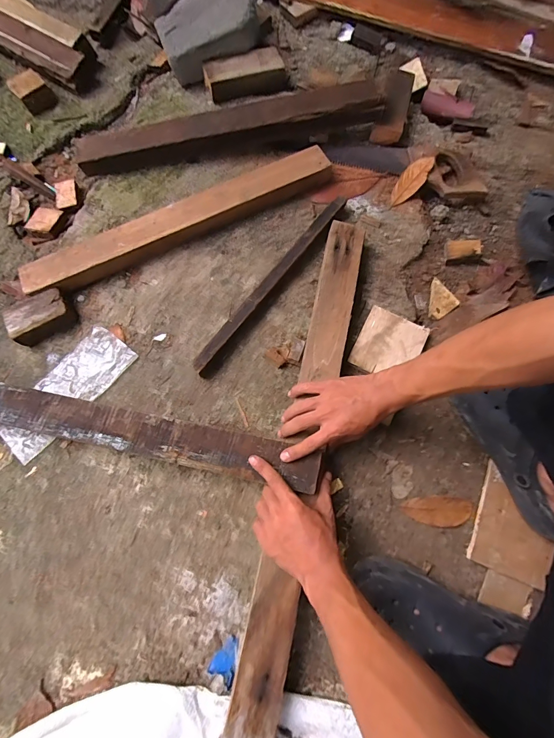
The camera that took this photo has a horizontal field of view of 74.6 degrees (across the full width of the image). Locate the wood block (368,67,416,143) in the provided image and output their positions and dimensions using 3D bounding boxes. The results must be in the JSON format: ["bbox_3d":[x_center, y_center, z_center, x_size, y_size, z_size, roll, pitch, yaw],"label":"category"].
[{"bbox_3d":[0.227,-0.506,0.710,0.056,0.047,0.140,16,77,4],"label":"wood block"}]

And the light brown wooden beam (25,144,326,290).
[{"bbox_3d":[-0.163,-0.262,0.644,0.567,0.045,0.070,-25,78,-5],"label":"light brown wooden beam"}]

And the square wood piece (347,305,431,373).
[{"bbox_3d":[0.183,-0.037,0.601,0.099,0.020,0.108,26,78,6],"label":"square wood piece"}]

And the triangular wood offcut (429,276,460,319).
[{"bbox_3d":[0.279,-0.123,0.635,0.055,0.007,0.062,-33,78,-7],"label":"triangular wood offcut"}]

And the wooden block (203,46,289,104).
[{"bbox_3d":[-0.065,-0.595,0.733,0.162,0.046,0.067,-20,77,-4],"label":"wooden block"}]

